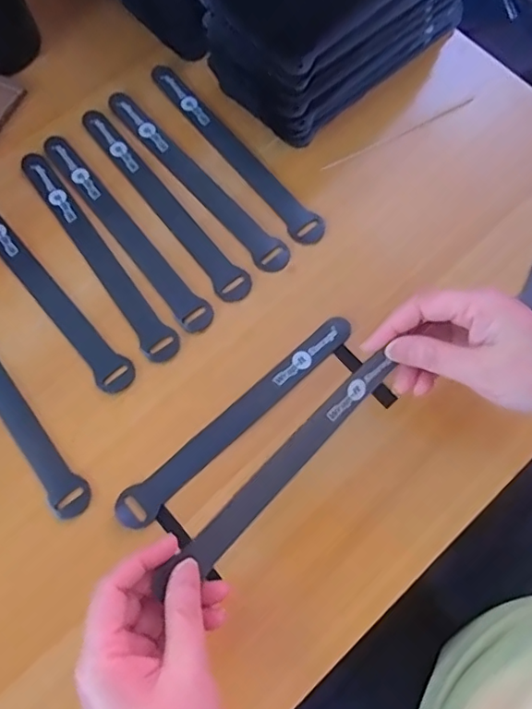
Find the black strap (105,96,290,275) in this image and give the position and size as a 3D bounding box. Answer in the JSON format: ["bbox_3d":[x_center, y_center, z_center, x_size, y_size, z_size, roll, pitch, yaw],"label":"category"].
[{"bbox_3d":[-0.055,-0.135,0.413,0.021,0.004,0.198,-40,78,-10],"label":"black strap"}]

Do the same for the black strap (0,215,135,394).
[{"bbox_3d":[-0.161,-0.051,0.393,0.024,0.004,0.199,-39,78,-10],"label":"black strap"}]

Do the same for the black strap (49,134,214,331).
[{"bbox_3d":[-0.106,-0.094,0.401,0.022,0.004,0.198,-38,77,-10],"label":"black strap"}]

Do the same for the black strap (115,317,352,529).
[{"bbox_3d":[-0.018,0.042,0.368,0.195,0.010,0.024,-42,78,-11],"label":"black strap"}]

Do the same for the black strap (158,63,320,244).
[{"bbox_3d":[-0.027,-0.158,0.423,0.023,0.006,0.199,-39,74,-7],"label":"black strap"}]

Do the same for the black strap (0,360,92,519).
[{"bbox_3d":[-0.180,0.025,0.368,0.023,0.004,0.197,-39,75,-10],"label":"black strap"}]

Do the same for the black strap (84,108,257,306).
[{"bbox_3d":[-0.077,-0.117,0.409,0.023,0.004,0.198,-36,77,-9],"label":"black strap"}]

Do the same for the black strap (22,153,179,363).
[{"bbox_3d":[-0.125,-0.076,0.398,0.023,0.004,0.198,-35,77,-9],"label":"black strap"}]

